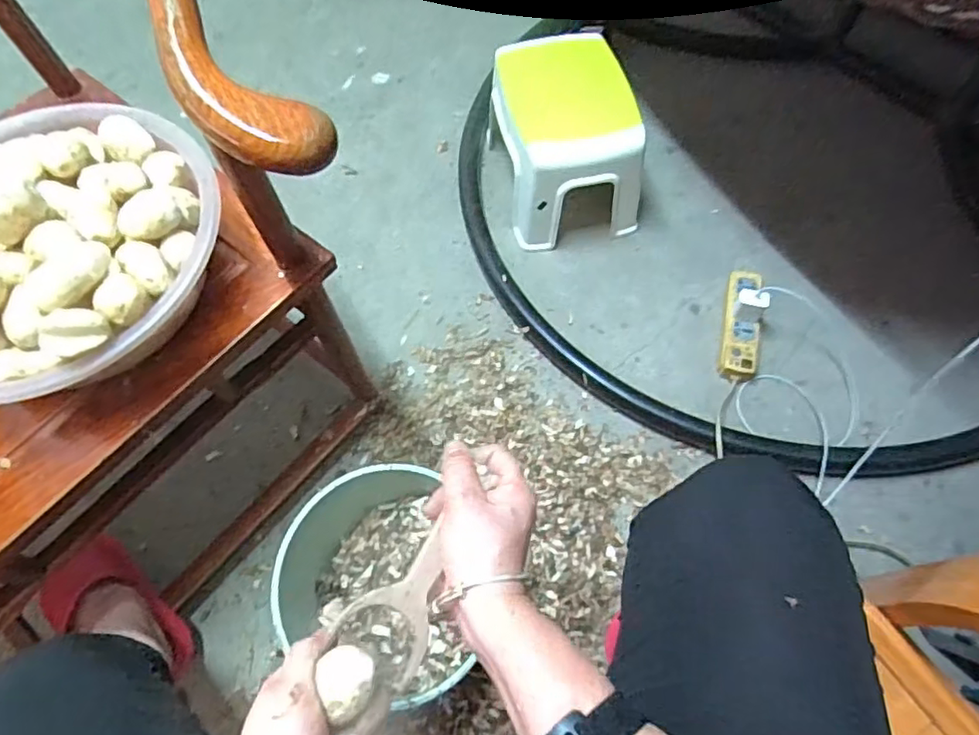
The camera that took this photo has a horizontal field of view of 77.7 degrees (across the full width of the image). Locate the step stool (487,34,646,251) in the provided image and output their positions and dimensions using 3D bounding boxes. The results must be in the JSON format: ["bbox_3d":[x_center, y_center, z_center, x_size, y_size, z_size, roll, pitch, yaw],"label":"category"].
[{"bbox_3d":[0.128,-0.390,1.067,0.208,0.214,0.290,-10,64,-4],"label":"step stool"}]

